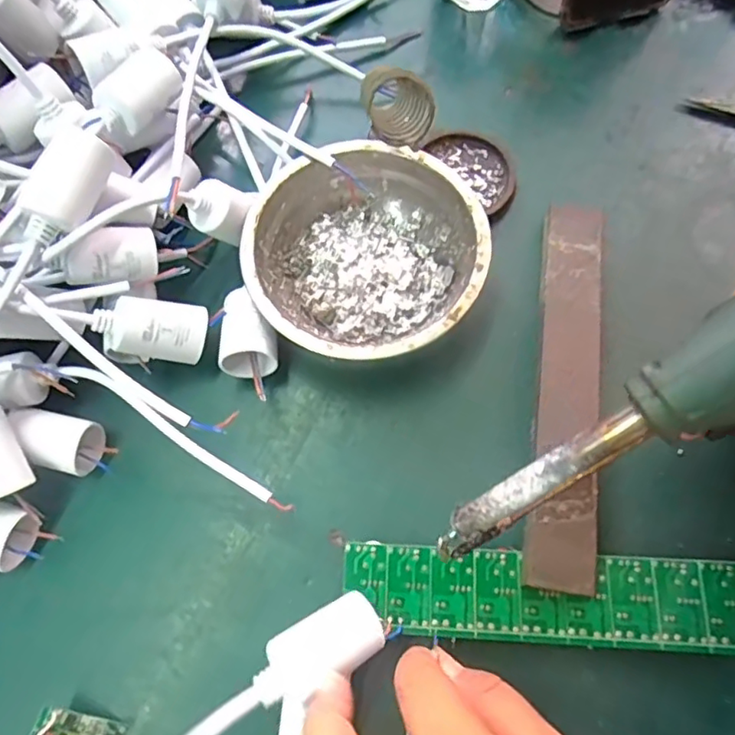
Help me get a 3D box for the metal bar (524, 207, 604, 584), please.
[{"bbox_3d":[0.102,0.004,0.300,0.030,0.017,0.208,9,69,4],"label":"metal bar"}]

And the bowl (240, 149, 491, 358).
[{"bbox_3d":[-0.001,-0.059,0.324,0.123,0.042,0.123,0,69,0],"label":"bowl"}]

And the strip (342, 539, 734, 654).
[{"bbox_3d":[0.090,0.105,0.268,0.197,0.004,0.037,2,69,4],"label":"strip"}]

